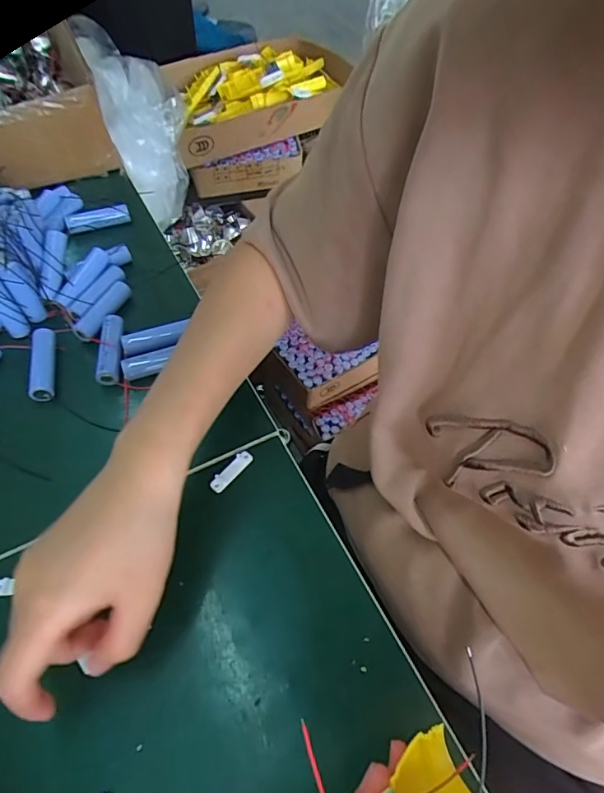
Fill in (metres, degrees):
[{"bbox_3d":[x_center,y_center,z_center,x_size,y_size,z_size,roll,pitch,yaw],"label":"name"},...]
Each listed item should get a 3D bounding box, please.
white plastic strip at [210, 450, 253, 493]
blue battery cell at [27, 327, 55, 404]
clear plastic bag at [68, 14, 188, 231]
[{"bbox_3d":[-0.051,0.055,0.353,0.011,0.007,0.037,33,61,21],"label":"white plastic strip"},{"bbox_3d":[-0.217,-0.027,0.399,0.020,0.017,0.068,-13,56,-10],"label":"blue battery cell"},{"bbox_3d":[-0.261,-0.445,0.775,0.120,0.303,0.108,-30,25,-25],"label":"clear plastic bag"}]

